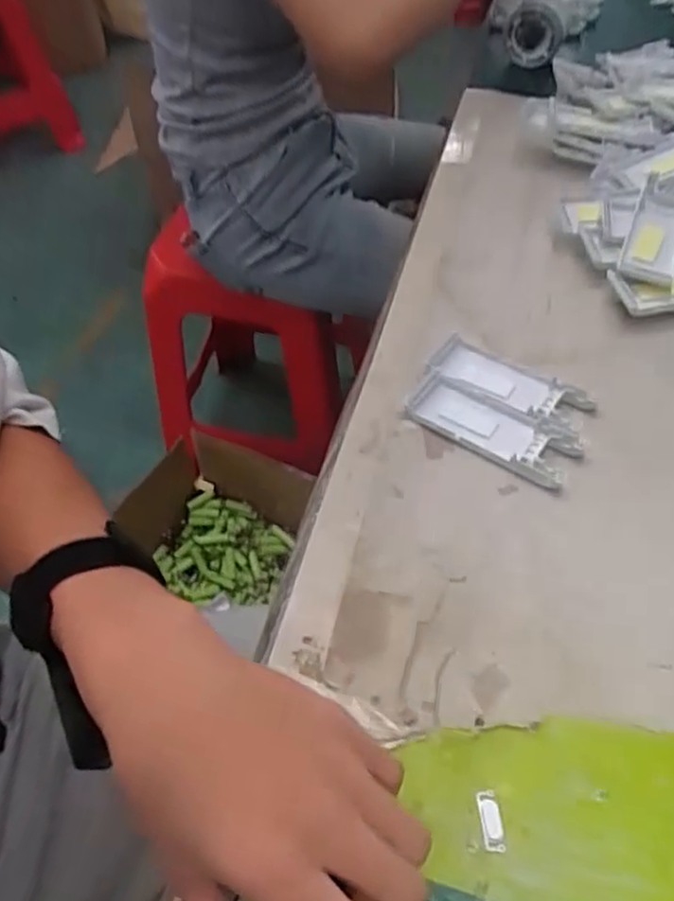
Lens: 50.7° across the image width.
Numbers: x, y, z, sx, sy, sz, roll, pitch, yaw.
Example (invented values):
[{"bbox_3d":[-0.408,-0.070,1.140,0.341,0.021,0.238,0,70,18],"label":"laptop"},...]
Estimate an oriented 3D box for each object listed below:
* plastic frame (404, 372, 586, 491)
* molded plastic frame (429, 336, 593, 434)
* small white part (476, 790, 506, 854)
[{"bbox_3d":[0.094,-0.014,0.432,0.103,0.009,0.040,27,57,24],"label":"plastic frame"},{"bbox_3d":[0.109,-0.043,0.454,0.102,0.009,0.039,30,58,26],"label":"molded plastic frame"},{"bbox_3d":[0.064,0.155,0.296,0.008,0.004,0.023,-6,50,0],"label":"small white part"}]

